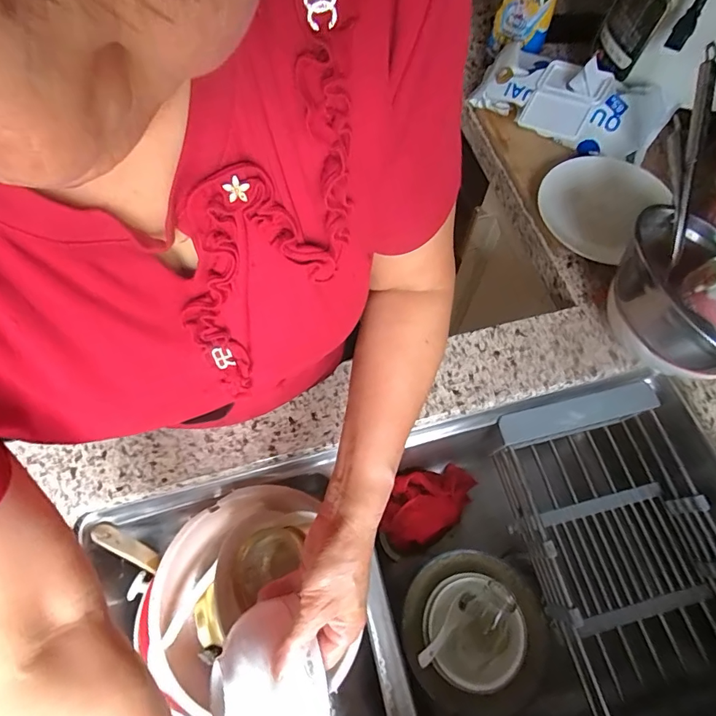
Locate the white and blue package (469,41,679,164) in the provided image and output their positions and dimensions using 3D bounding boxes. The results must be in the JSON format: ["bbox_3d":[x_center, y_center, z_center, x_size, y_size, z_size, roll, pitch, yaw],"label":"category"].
[{"bbox_3d":[0.333,-0.405,0.667,0.279,0.070,0.113,27,69,12],"label":"white and blue package"}]

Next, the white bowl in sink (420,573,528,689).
[{"bbox_3d":[0.155,0.377,0.590,0.134,0.041,0.123,0,66,0],"label":"white bowl in sink"}]

